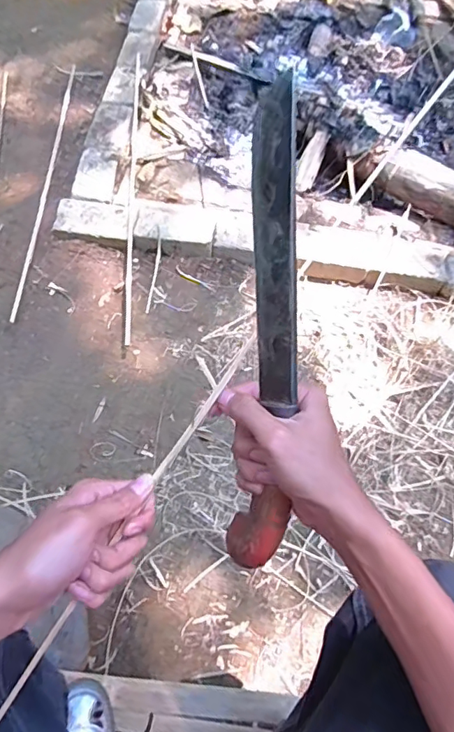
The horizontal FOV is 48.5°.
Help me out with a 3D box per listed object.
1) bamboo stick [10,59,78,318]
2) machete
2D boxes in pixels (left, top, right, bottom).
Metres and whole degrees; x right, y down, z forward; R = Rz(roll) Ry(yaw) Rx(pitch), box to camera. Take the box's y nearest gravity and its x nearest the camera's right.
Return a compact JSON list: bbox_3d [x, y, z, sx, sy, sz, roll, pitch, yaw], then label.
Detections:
[{"bbox_3d":[-0.528,-0.584,1.498,0.024,0.016,1.081,1,61,-3],"label":"bamboo stick"},{"bbox_3d":[0.028,-0.016,0.355,0.038,0.029,0.332,1,98,-3],"label":"machete"}]

